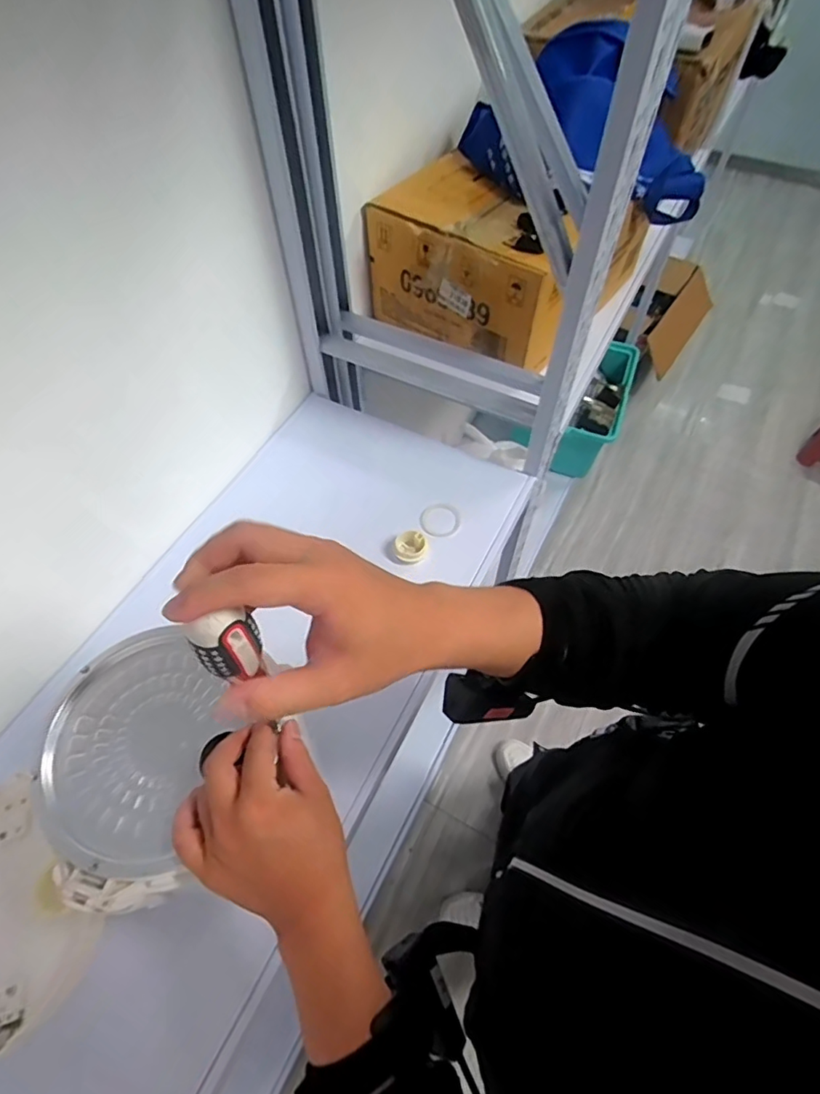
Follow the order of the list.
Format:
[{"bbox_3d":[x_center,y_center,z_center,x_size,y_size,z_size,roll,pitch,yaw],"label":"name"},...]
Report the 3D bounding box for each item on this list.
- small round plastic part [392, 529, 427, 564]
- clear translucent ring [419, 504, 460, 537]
[{"bbox_3d":[0.001,-0.001,0.744,0.045,0.021,0.045,0,58,0],"label":"small round plastic part"},{"bbox_3d":[0.042,-0.038,0.786,0.059,0.009,0.061,0,58,0],"label":"clear translucent ring"}]

